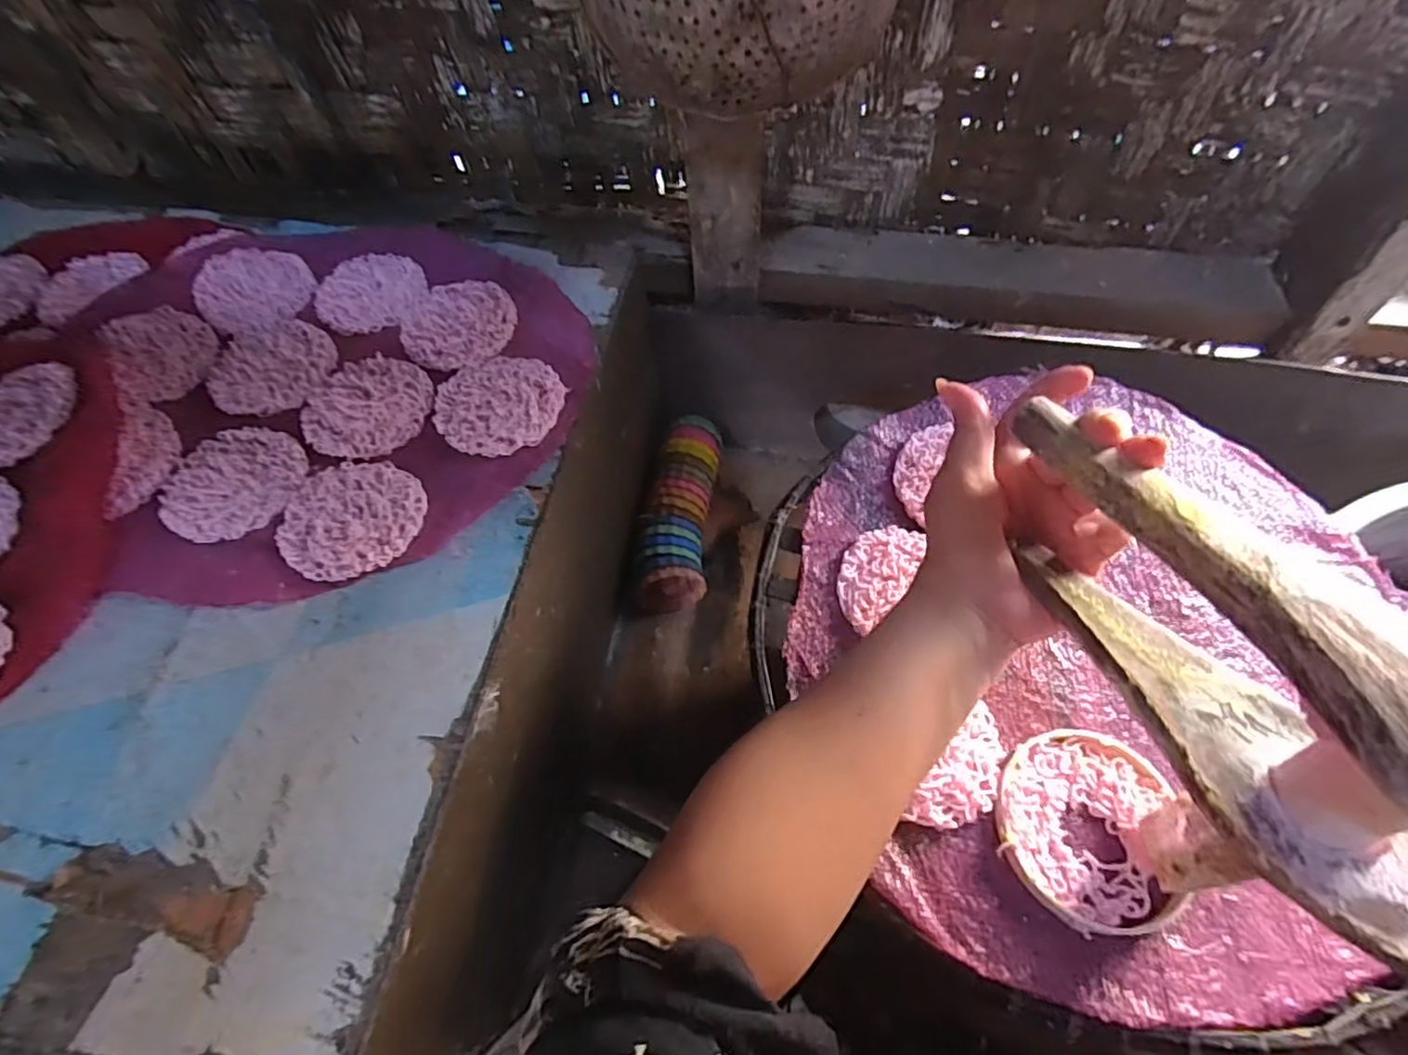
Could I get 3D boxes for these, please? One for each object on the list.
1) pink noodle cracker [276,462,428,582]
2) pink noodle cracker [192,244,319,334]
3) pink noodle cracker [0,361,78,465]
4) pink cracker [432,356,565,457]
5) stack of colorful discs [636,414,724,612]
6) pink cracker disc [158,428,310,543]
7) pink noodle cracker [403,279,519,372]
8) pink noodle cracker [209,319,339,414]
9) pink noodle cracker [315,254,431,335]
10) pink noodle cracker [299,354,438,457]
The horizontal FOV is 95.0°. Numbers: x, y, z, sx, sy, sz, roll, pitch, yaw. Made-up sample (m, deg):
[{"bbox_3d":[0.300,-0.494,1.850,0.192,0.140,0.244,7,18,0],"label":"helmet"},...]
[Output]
[{"bbox_3d":[-0.208,-0.007,0.379,0.079,0.008,0.078,-1,60,2],"label":"pink noodle cracker"},{"bbox_3d":[-0.335,-0.181,0.477,0.086,0.006,0.076,37,68,21],"label":"pink noodle cracker"},{"bbox_3d":[-0.445,-0.075,0.413,0.076,0.009,0.078,-1,60,2],"label":"pink noodle cracker"},{"bbox_3d":[-0.134,-0.081,0.417,0.079,0.007,0.076,-1,60,2],"label":"pink cracker"},{"bbox_3d":[-0.022,-0.019,0.621,0.063,0.059,0.192,4,60,5],"label":"stack of colorful discs"},{"bbox_3d":[-0.287,-0.027,0.395,0.077,0.005,0.078,-1,60,2],"label":"pink cracker disc"},{"bbox_3d":[-0.172,-0.145,0.453,0.076,0.008,0.078,-1,60,2],"label":"pink noodle cracker"},{"bbox_3d":[-0.295,-0.109,0.441,0.080,0.005,0.080,-1,60,2],"label":"pink noodle cracker"},{"bbox_3d":[-0.247,-0.177,0.478,0.076,0.009,0.079,1,60,-2],"label":"pink noodle cracker"},{"bbox_3d":[-0.218,-0.080,0.419,0.075,0.005,0.079,-1,60,2],"label":"pink noodle cracker"}]

